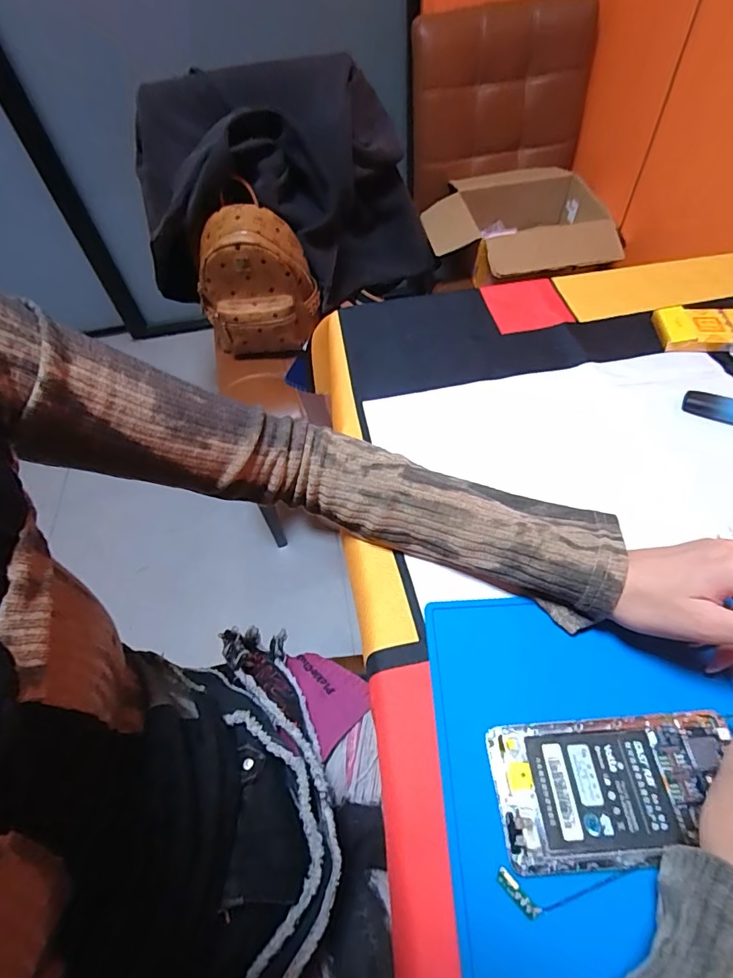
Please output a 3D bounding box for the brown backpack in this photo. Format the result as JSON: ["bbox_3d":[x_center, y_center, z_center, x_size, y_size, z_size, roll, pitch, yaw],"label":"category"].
[{"bbox_3d":[-0.210,-0.381,0.899,0.223,0.241,0.099,-11,53,0],"label":"brown backpack"}]

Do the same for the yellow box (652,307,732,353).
[{"bbox_3d":[0.354,-0.164,0.481,0.106,0.020,0.058,-1,54,5],"label":"yellow box"}]

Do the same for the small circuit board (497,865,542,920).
[{"bbox_3d":[0.079,0.211,0.244,0.008,0.004,0.024,-39,60,-21],"label":"small circuit board"}]

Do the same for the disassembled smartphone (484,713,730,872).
[{"bbox_3d":[0.143,0.170,0.267,0.132,0.006,0.070,-5,54,2],"label":"disassembled smartphone"}]

